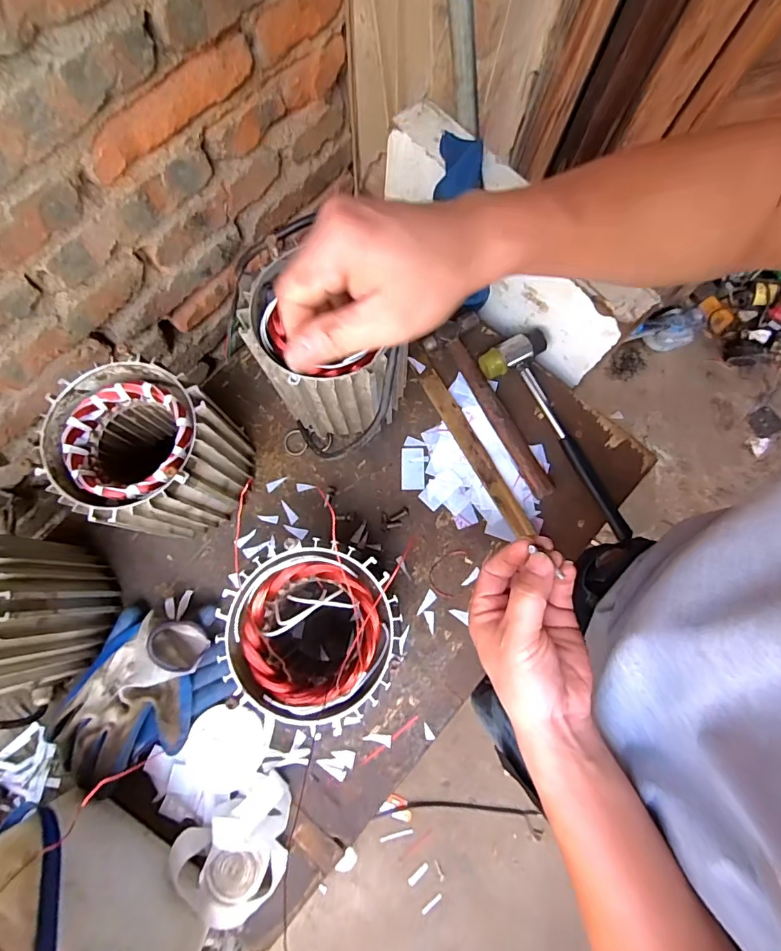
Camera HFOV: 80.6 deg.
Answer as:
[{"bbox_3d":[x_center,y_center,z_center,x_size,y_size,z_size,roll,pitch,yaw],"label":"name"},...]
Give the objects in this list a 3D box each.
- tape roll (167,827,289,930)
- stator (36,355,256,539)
[{"bbox_3d":[-0.147,0.355,0.408,0.098,0.044,0.053,11,77,1],"label":"tape roll"},{"bbox_3d":[-0.218,-0.015,0.443,0.128,0.145,0.132,0,77,-2],"label":"stator"}]

